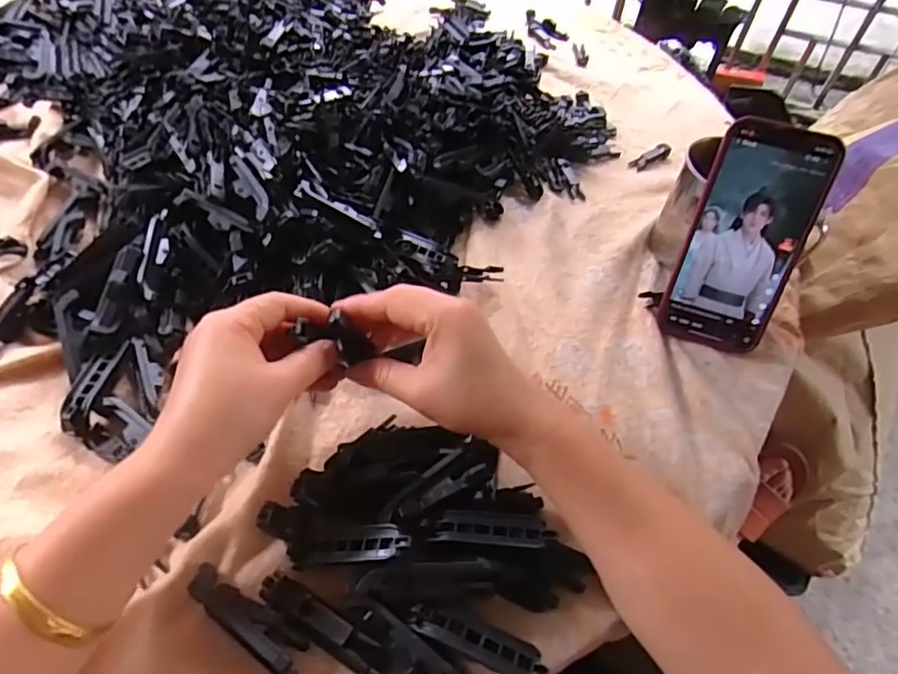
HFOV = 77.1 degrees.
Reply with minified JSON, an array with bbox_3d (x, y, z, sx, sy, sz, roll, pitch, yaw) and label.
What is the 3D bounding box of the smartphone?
[{"bbox_3d":[0.212,-0.068,0.403,0.073,0.158,0.006,19,23,15],"label":"smartphone"}]

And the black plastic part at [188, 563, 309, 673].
[{"bbox_3d":[-0.105,0.148,0.293,0.071,0.014,0.020,28,56,17],"label":"black plastic part"}]

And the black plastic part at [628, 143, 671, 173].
[{"bbox_3d":[0.204,-0.183,0.572,0.047,0.007,0.018,-31,59,-7],"label":"black plastic part"}]

